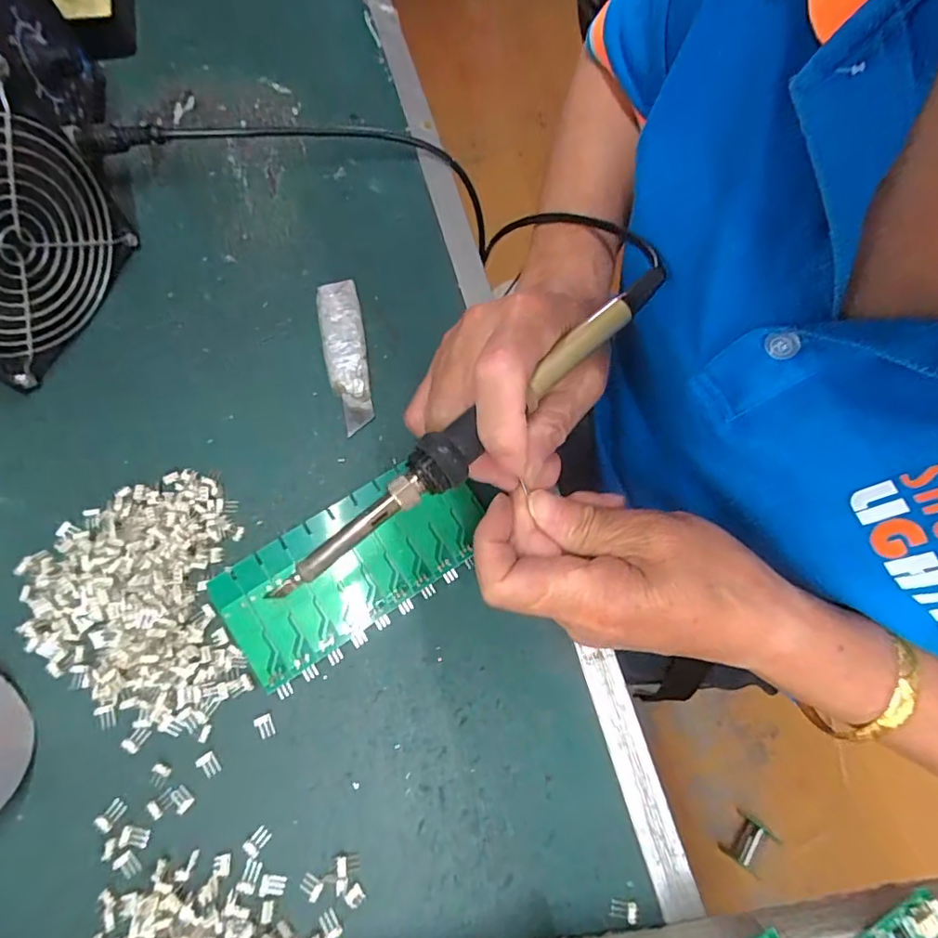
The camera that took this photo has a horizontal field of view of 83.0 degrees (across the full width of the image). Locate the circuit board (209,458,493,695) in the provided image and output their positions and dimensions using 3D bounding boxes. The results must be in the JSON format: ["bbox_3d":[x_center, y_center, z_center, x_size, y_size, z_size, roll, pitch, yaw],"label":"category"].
[{"bbox_3d":[-0.058,0.048,0.278,0.134,0.016,0.062,-32,76,-14],"label":"circuit board"}]

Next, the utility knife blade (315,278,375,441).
[{"bbox_3d":[-0.074,-0.069,0.318,0.025,0.004,0.095,-10,78,-4],"label":"utility knife blade"}]

